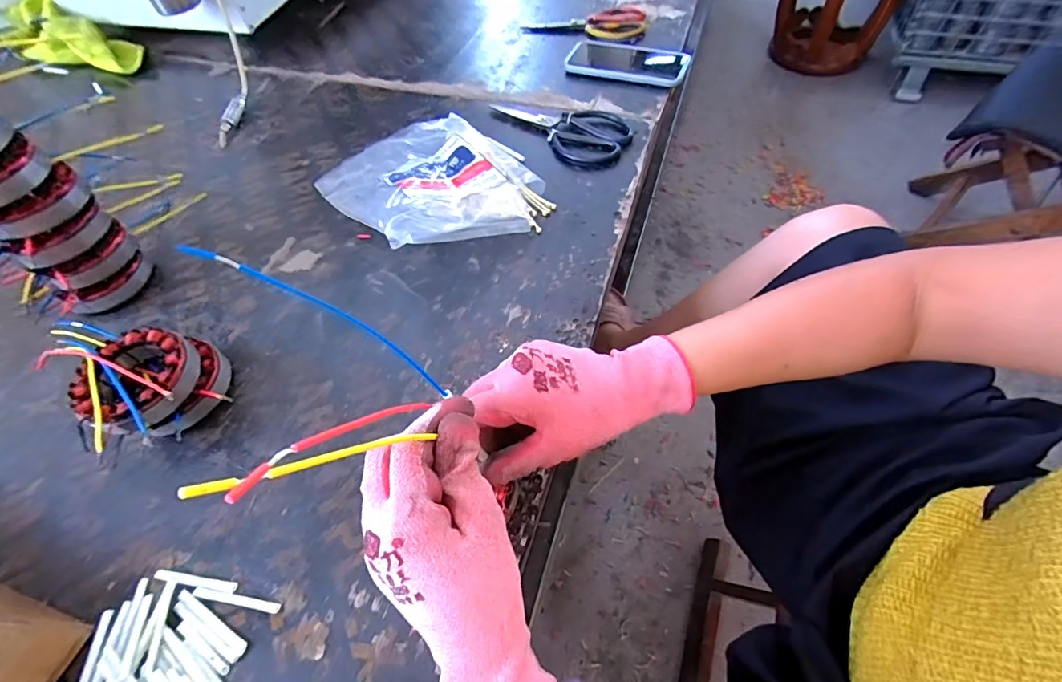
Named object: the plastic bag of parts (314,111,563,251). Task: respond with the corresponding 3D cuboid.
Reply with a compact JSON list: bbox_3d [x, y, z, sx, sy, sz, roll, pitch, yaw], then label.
[{"bbox_3d":[-0.112,-0.196,0.539,0.202,0.067,0.248,-36,61,-18],"label":"plastic bag of parts"}]

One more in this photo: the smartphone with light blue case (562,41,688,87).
[{"bbox_3d":[0.139,-0.402,0.680,0.169,0.014,0.092,20,60,17],"label":"smartphone with light blue case"}]

